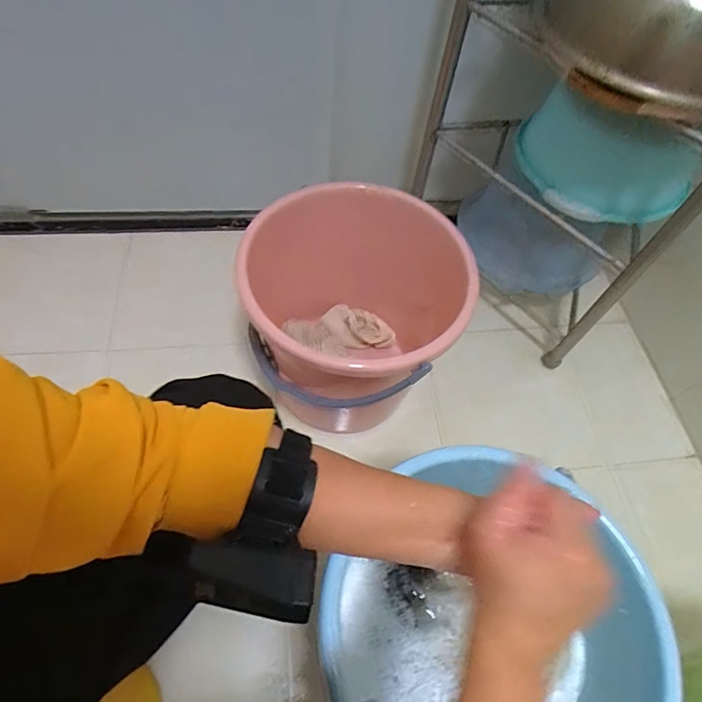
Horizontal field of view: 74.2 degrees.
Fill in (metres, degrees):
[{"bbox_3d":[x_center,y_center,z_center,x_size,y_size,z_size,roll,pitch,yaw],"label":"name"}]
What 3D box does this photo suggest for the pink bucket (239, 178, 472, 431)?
[{"bbox_3d":[-0.007,-0.030,0.763,0.288,0.326,0.339,-14,61,-14],"label":"pink bucket"}]

